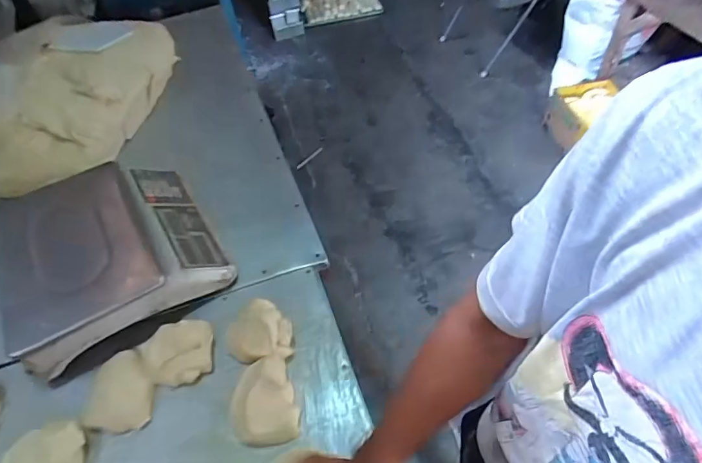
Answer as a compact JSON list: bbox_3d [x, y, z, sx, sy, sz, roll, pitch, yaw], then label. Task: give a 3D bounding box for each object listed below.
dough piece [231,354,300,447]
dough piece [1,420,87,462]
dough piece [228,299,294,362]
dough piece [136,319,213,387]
[{"bbox_3d":[-0.126,0.235,0.612,0.090,0.049,0.108,-19,53,-8],"label":"dough piece"},{"bbox_3d":[-0.421,0.313,0.599,0.111,0.034,0.094,-4,52,4],"label":"dough piece"},{"bbox_3d":[-0.141,0.156,0.685,0.094,0.034,0.096,-3,52,4],"label":"dough piece"},{"bbox_3d":[-0.265,0.183,0.671,0.104,0.047,0.089,-9,52,0],"label":"dough piece"}]

